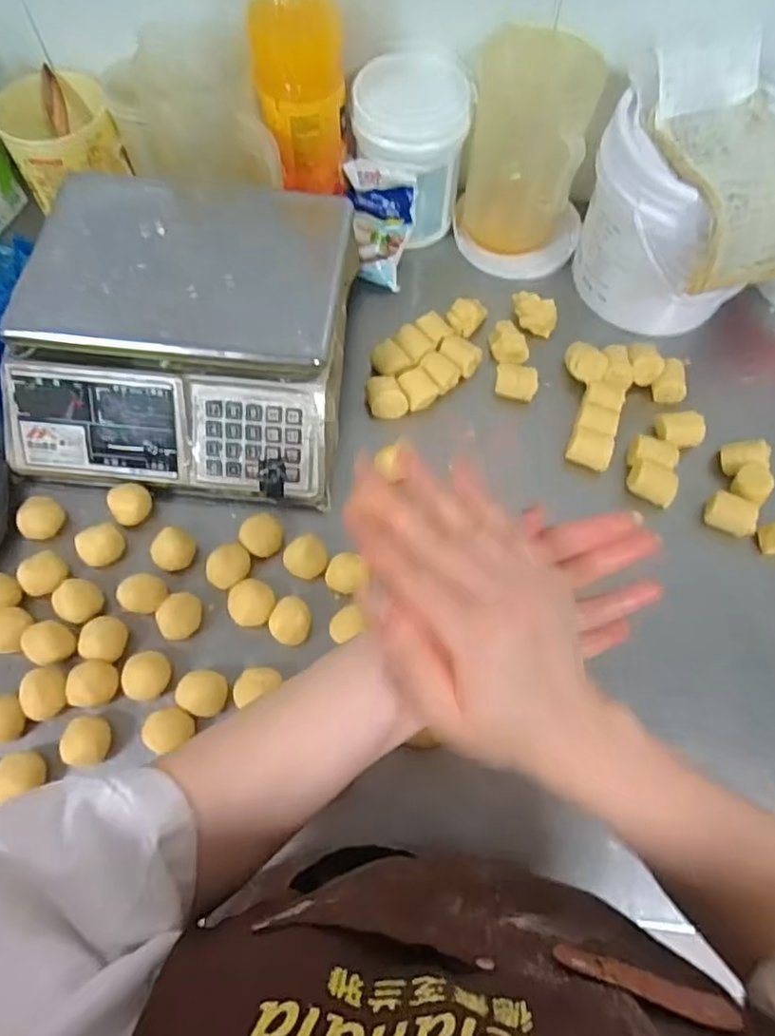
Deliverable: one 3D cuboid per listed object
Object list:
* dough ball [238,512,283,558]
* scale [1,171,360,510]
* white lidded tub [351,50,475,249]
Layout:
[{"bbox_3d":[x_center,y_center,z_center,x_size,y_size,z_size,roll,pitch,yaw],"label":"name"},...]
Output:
[{"bbox_3d":[-0.126,0.018,0.644,0.041,0.029,0.037,-31,71,-14],"label":"dough ball"},{"bbox_3d":[-0.206,-0.201,0.675,0.329,0.108,0.326,7,66,1],"label":"scale"},{"bbox_3d":[0.031,-0.431,0.758,0.115,0.174,0.117,1,66,-2],"label":"white lidded tub"}]

